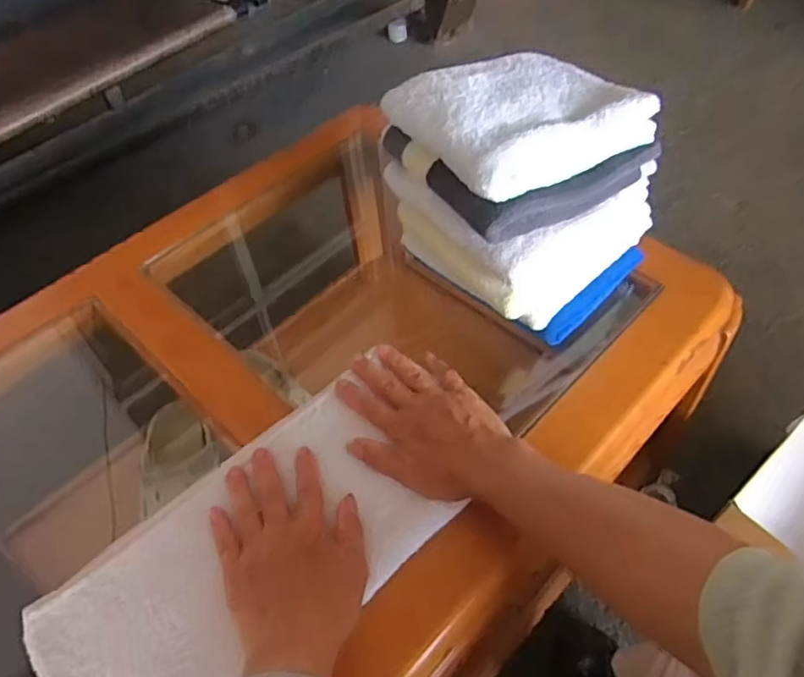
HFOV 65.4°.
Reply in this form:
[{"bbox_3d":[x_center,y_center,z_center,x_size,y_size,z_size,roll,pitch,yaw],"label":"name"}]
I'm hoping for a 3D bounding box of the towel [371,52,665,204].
[{"bbox_3d":[0.097,-0.196,0.535,0.170,0.040,0.159,-26,54,-15],"label":"towel"}]

